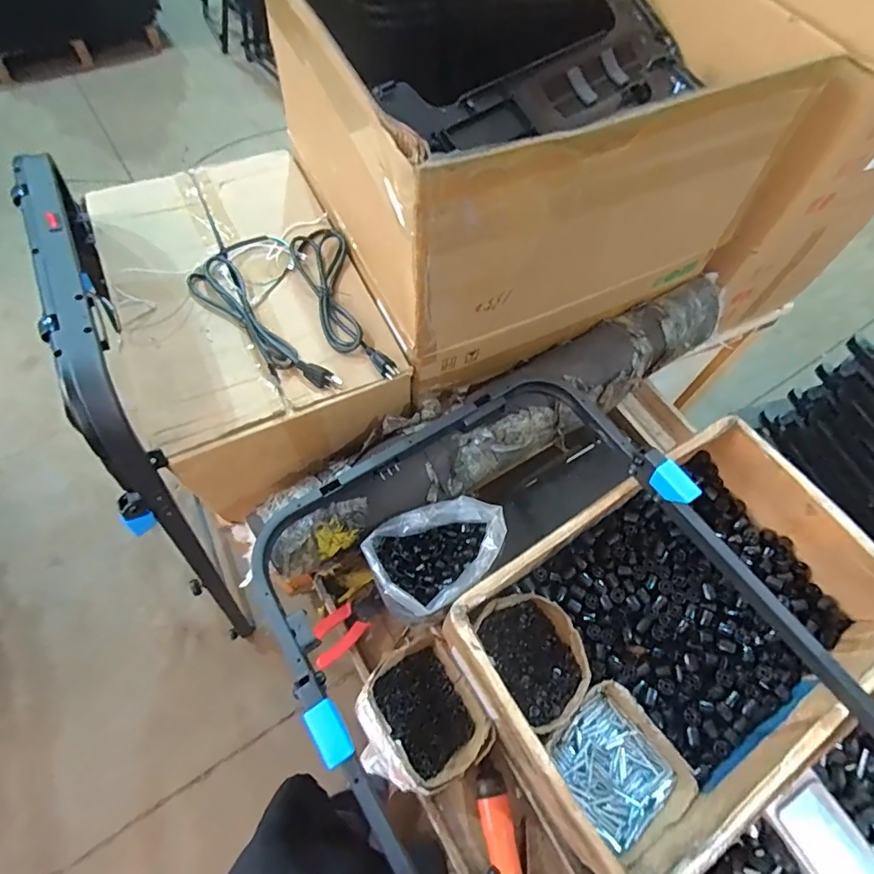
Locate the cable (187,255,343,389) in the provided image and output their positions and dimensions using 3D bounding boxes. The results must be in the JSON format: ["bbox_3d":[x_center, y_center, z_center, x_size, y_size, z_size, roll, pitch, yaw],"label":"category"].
[{"bbox_3d":[-0.255,-0.156,0.703,0.070,0.030,0.302,-37,69,-19],"label":"cable"}]

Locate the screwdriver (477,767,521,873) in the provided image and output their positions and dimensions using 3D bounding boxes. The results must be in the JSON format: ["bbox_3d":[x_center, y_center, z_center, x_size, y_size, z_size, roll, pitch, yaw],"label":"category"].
[{"bbox_3d":[0.085,0.544,0.628,0.045,0.034,0.203,-7,62,-6],"label":"screwdriver"}]

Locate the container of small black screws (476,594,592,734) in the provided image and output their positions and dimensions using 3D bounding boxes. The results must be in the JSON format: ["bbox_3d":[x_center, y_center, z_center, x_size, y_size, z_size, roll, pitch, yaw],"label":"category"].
[{"bbox_3d":[0.139,0.297,0.687,0.117,0.048,0.159,-24,65,-14],"label":"container of small black screws"}]

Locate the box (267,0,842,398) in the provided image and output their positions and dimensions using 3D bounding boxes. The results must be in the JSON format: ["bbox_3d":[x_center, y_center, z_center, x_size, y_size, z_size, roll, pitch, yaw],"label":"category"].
[{"bbox_3d":[0.117,-0.462,0.749,0.577,0.336,0.525,-24,65,-14],"label":"box"}]

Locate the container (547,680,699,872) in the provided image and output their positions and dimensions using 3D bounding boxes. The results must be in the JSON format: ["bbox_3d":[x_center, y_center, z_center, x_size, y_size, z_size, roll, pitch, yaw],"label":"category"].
[{"bbox_3d":[0.226,0.408,0.626,0.122,0.061,0.153,-34,68,-18],"label":"container"}]

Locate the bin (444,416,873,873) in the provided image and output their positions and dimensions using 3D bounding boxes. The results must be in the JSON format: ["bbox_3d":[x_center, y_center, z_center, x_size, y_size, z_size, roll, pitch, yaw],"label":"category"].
[{"bbox_3d":[0.313,0.246,0.663,0.520,0.143,0.346,-30,67,-17],"label":"bin"}]

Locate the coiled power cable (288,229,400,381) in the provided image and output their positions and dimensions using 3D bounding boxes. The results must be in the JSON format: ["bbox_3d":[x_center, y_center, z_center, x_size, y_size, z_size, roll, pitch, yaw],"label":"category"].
[{"bbox_3d":[-0.144,-0.192,0.720,0.087,0.027,0.295,-18,64,-11],"label":"coiled power cable"}]

